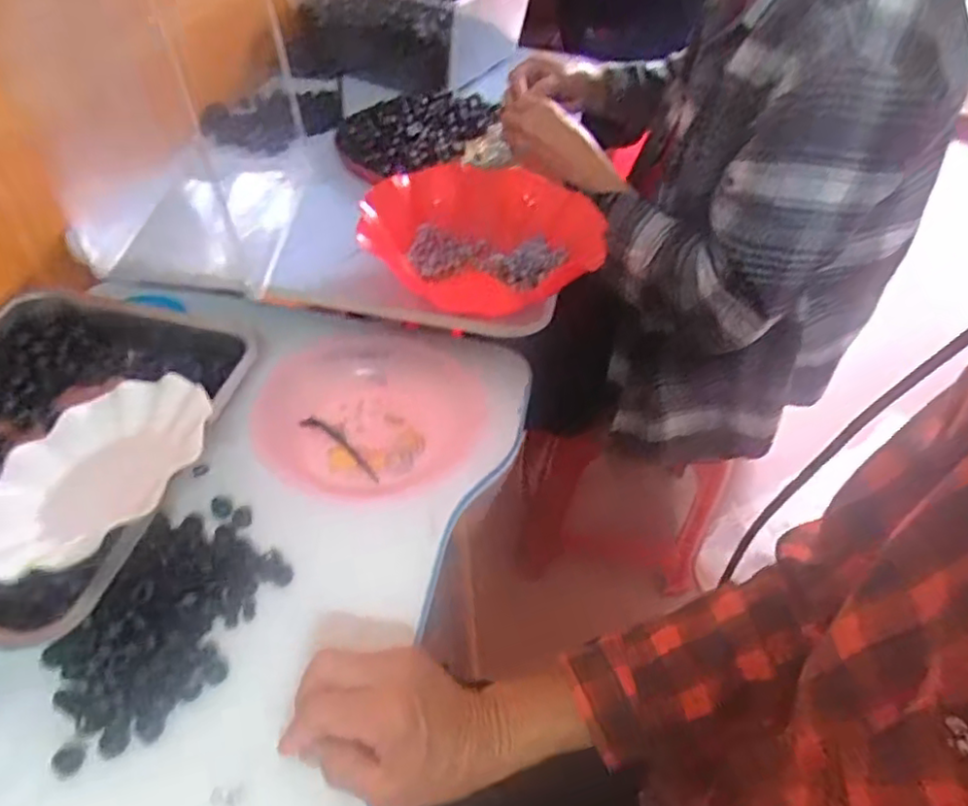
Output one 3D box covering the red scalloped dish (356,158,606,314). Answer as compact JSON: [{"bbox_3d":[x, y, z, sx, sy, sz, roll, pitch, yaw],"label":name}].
[{"bbox_3d":[-0.004,-0.170,0.645,0.214,0.054,0.197,4,46,-4],"label":"red scalloped dish"}]

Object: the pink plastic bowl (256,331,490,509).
[{"bbox_3d":[-0.098,0.005,0.602,0.217,0.035,0.178,-16,50,-22],"label":"pink plastic bowl"}]

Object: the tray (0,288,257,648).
[{"bbox_3d":[-0.350,0.022,0.516,0.259,0.050,0.324,10,46,2],"label":"tray"}]

